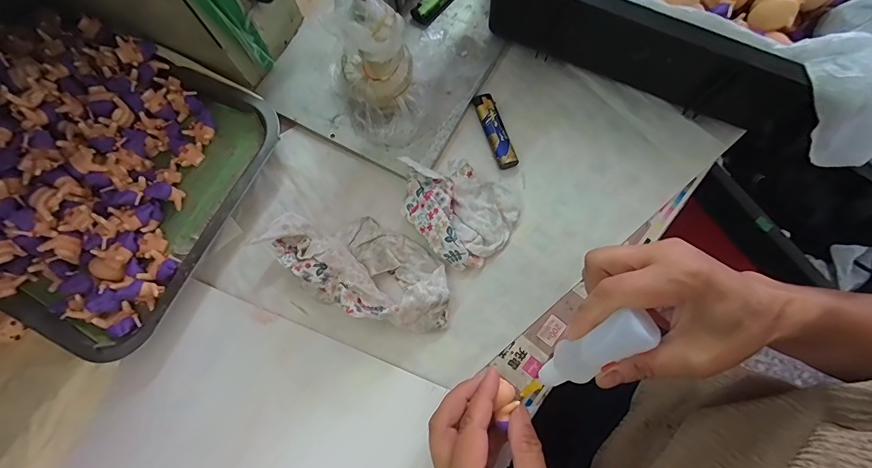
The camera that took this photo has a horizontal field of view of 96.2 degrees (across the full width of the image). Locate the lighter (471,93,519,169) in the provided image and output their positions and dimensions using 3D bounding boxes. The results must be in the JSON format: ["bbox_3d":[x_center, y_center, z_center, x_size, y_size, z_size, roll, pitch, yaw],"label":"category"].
[{"bbox_3d":[0.058,-0.102,0.381,0.023,0.011,0.082,-19,76,-5],"label":"lighter"}]

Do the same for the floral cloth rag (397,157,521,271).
[{"bbox_3d":[0.017,-0.026,0.354,0.108,0.027,0.085,39,79,9],"label":"floral cloth rag"}]

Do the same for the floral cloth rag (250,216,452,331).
[{"bbox_3d":[-0.063,0.026,0.335,0.166,0.036,0.082,22,77,6],"label":"floral cloth rag"}]

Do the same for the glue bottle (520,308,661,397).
[{"bbox_3d":[0.096,0.079,0.259,0.025,0.032,0.098,52,125,12],"label":"glue bottle"}]

